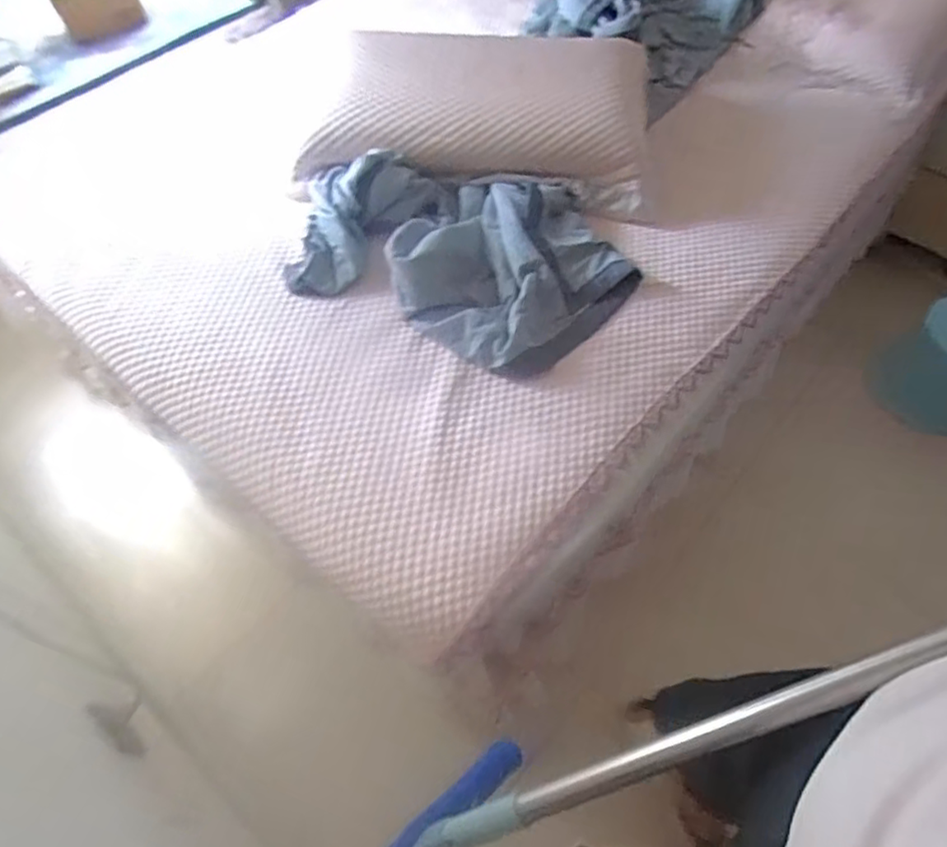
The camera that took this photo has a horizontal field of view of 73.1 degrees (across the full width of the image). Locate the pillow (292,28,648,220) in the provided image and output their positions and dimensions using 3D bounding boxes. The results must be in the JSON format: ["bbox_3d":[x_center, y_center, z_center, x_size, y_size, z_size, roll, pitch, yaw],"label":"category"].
[{"bbox_3d":[0.017,-0.631,1.286,0.688,0.152,0.363,3,58,2],"label":"pillow"}]

